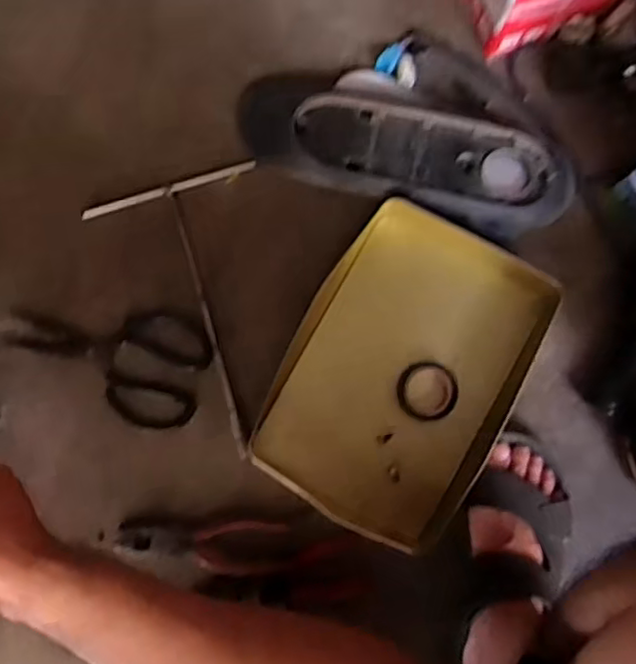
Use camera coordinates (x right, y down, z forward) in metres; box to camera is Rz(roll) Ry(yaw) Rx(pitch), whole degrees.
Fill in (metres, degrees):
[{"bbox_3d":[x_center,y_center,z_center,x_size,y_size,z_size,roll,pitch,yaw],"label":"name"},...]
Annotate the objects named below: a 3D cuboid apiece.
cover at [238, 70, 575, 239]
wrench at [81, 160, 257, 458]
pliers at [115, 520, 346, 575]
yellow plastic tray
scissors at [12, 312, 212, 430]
[{"bbox_3d":[0.094,-0.219,0.697,0.370,0.043,0.180,15,84,3],"label":"cover"},{"bbox_3d":[-0.115,-0.020,0.694,0.187,0.007,0.303,-19,85,-1],"label":"wrench"},{"bbox_3d":[-0.100,0.218,0.660,0.203,0.022,0.047,1,83,1],"label":"pliers"},{"bbox_3d":[0.083,0.042,0.660,0.223,0.055,0.310,25,84,4],"label":"yellow plastic tray"},{"bbox_3d":[-0.221,0.021,0.679,0.209,0.012,0.118,18,84,3],"label":"scissors"}]

